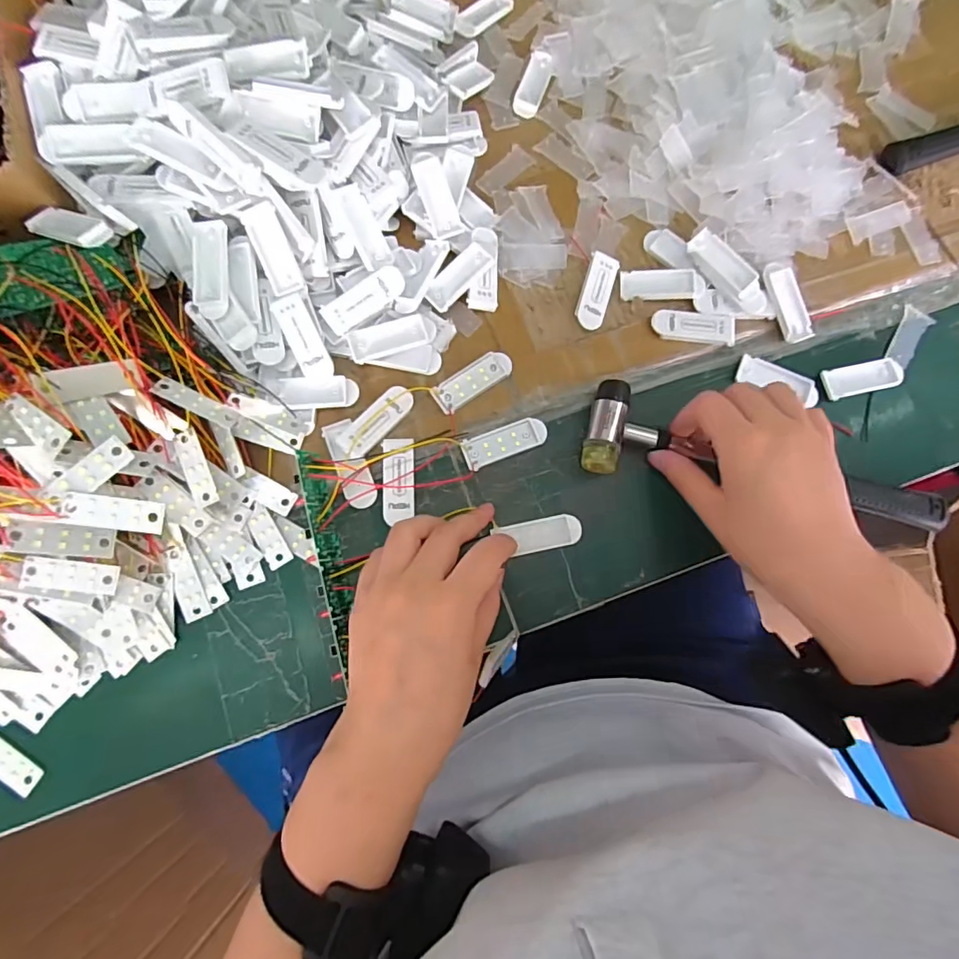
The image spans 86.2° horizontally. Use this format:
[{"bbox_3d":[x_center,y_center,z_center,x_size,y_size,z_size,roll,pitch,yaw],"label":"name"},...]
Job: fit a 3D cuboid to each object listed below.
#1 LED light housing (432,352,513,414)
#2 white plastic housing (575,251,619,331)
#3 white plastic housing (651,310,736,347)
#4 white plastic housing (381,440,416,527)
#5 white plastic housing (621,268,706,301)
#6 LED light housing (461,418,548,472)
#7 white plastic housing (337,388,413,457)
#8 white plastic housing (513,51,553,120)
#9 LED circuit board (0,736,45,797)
[{"bbox_3d":[-0.004,-0.067,0.346,0.056,0.006,0.020,-34,81,-8],"label":"LED light housing"},{"bbox_3d":[0.083,-0.133,0.362,0.021,0.008,0.055,18,78,2],"label":"white plastic housing"},{"bbox_3d":[0.150,-0.107,0.359,0.057,0.007,0.021,6,78,0],"label":"white plastic housing"},{"bbox_3d":[-0.052,0.000,0.333,0.021,0.007,0.054,-3,78,-2],"label":"white plastic housing"},{"bbox_3d":[0.130,-0.140,0.367,0.056,0.004,0.024,-2,81,7],"label":"white plastic housing"},{"bbox_3d":[0.018,-0.025,0.343,0.057,0.004,0.021,-19,79,-6],"label":"LED light housing"},{"bbox_3d":[-0.067,-0.040,0.335,0.021,0.008,0.054,41,80,7],"label":"white plastic housing"},{"bbox_3d":[0.042,-0.307,0.397,0.019,0.004,0.057,19,78,3],"label":"white plastic housing"},{"bbox_3d":[-0.278,0.165,0.300,0.045,0.006,0.016,35,79,6],"label":"LED circuit board"}]

